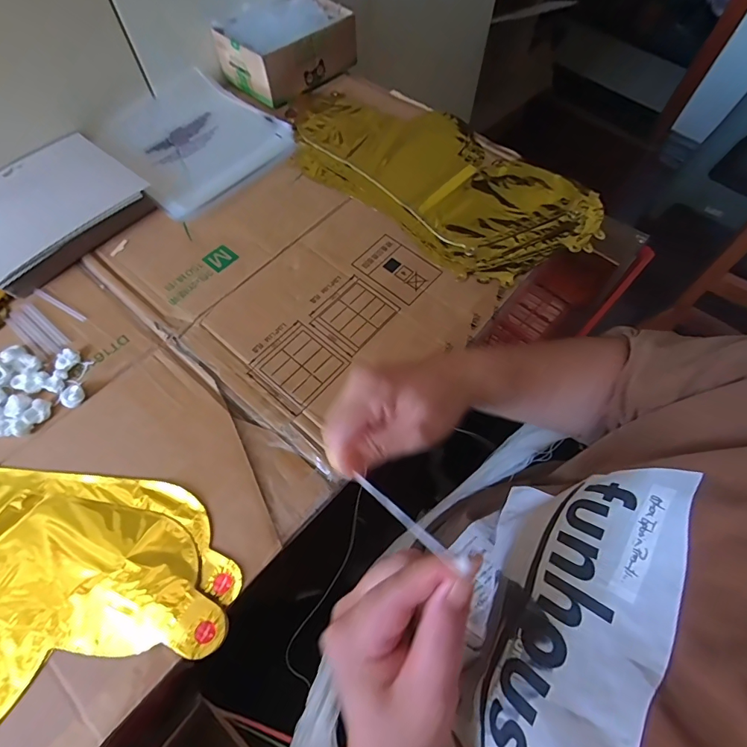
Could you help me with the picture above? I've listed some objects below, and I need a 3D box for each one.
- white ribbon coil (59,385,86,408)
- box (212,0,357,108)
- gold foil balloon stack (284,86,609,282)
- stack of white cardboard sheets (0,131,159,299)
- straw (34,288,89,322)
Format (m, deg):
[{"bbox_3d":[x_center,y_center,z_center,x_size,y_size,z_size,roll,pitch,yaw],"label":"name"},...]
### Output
[{"bbox_3d":[-0.298,0.022,0.413,0.022,0.007,0.021,1,64,-1],"label":"white ribbon coil"},{"bbox_3d":[-0.132,-0.507,0.647,0.186,0.067,0.139,-39,71,-19],"label":"box"},{"bbox_3d":[0.079,-0.273,0.575,0.433,0.034,0.232,39,69,16],"label":"gold foil balloon stack"},{"bbox_3d":[-0.399,-0.202,0.507,0.164,0.025,0.200,37,68,15],"label":"stack of white cardboard sheets"},{"bbox_3d":[-0.354,-0.078,0.471,0.079,0.004,0.008,28,66,12],"label":"straw"}]

